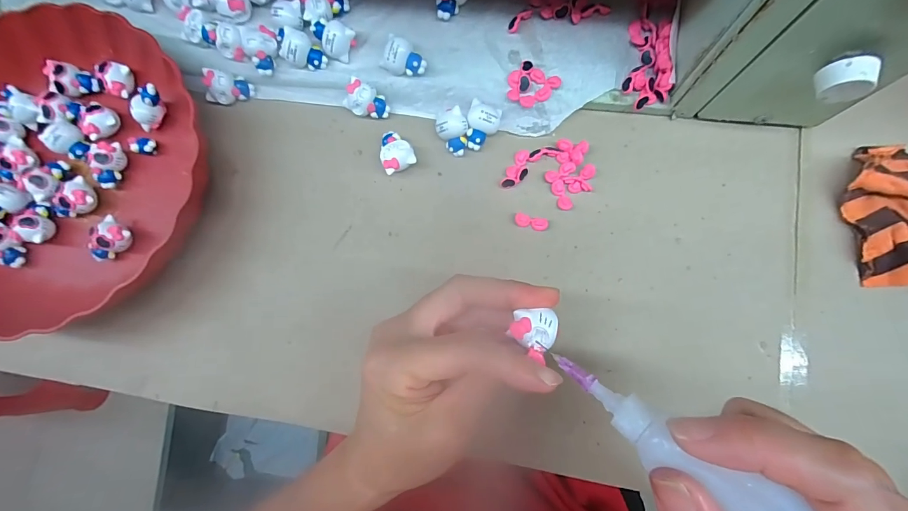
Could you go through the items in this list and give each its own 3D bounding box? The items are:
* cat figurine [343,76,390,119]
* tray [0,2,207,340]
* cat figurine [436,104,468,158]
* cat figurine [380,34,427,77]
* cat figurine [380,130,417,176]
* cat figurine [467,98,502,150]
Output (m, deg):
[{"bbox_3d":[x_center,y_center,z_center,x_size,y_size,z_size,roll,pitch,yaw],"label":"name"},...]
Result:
[{"bbox_3d":[-0.068,-0.121,0.303,0.032,0.020,0.023,23,85,7],"label":"cat figurine"},{"bbox_3d":[-0.311,-0.067,0.294,0.231,0.049,0.240,-23,82,1],"label":"tray"},{"bbox_3d":[-0.002,-0.094,0.292,0.023,0.020,0.032,-2,83,4],"label":"cat figurine"},{"bbox_3d":[-0.038,-0.150,0.293,0.034,0.019,0.022,29,86,7],"label":"cat figurine"},{"bbox_3d":[-0.045,-0.081,0.299,0.025,0.020,0.033,-24,82,1],"label":"cat figurine"},{"bbox_3d":[0.022,-0.099,0.292,0.024,0.015,0.033,16,84,6],"label":"cat figurine"}]

